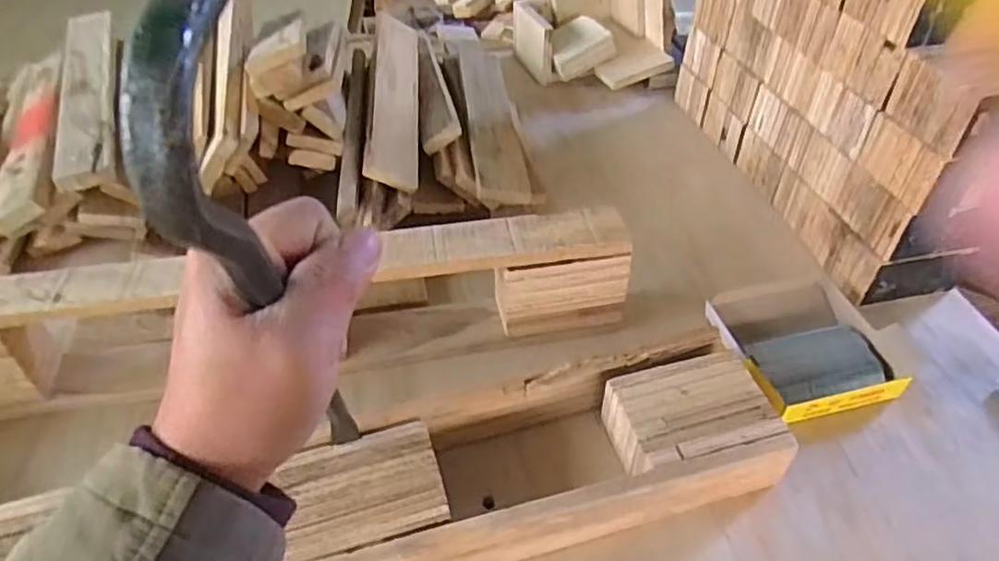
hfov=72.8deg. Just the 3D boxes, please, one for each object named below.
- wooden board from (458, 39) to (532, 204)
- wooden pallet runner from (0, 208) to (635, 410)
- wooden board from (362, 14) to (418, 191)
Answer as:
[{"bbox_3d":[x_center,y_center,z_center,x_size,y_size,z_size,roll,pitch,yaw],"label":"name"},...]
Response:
[{"bbox_3d":[-0.013,-0.226,0.892,0.059,0.025,0.377,-4,44,-5],"label":"wooden board"},{"bbox_3d":[-0.202,0.018,0.636,0.639,0.118,0.106,-5,44,-6],"label":"wooden pallet runner"},{"bbox_3d":[-0.124,-0.225,0.814,0.060,0.014,0.328,22,40,-26],"label":"wooden board"}]

